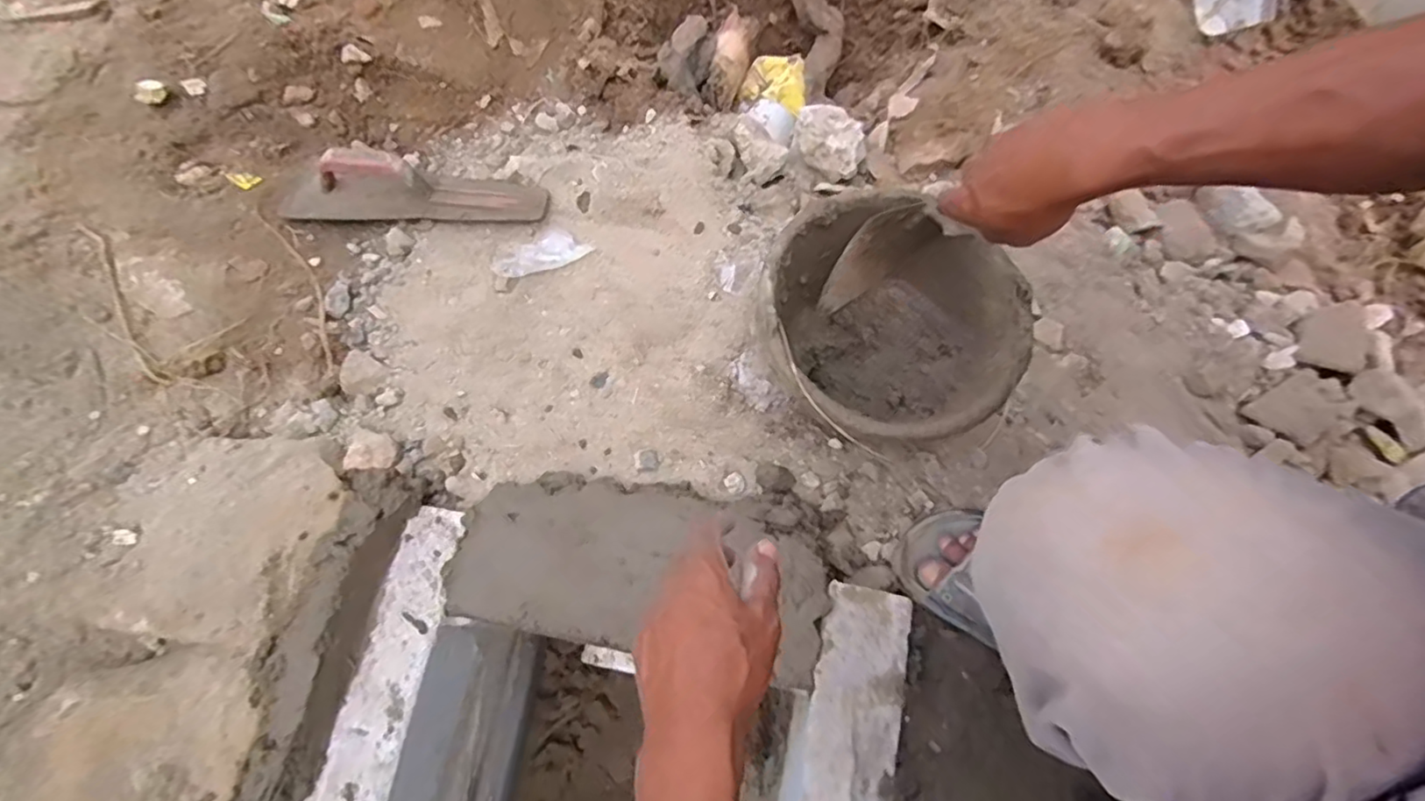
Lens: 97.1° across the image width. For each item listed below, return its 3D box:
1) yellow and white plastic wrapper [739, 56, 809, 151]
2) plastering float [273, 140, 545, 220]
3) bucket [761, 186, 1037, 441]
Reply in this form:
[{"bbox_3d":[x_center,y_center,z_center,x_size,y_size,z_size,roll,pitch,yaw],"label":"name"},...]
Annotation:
[{"bbox_3d":[0.091,-0.461,0.951,0.093,0.033,0.149,16,70,7],"label":"yellow and white plastic wrapper"},{"bbox_3d":[-0.344,-0.248,0.722,0.287,0.053,0.067,-2,66,-1],"label":"plastering float"},{"bbox_3d":[0.152,-0.052,0.598,0.228,0.172,0.208,0,66,0],"label":"bucket"}]

